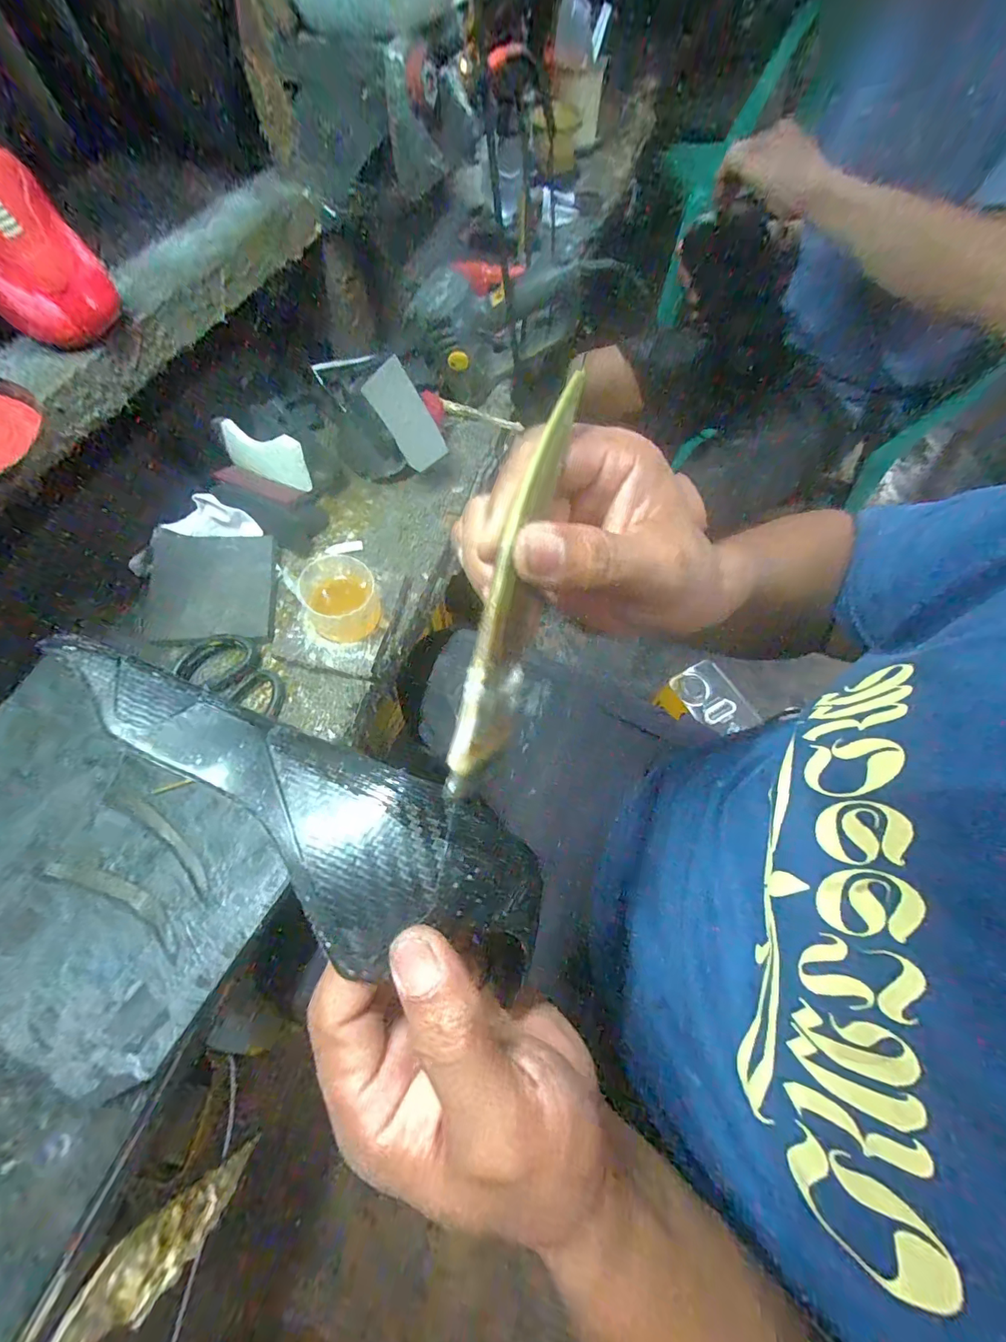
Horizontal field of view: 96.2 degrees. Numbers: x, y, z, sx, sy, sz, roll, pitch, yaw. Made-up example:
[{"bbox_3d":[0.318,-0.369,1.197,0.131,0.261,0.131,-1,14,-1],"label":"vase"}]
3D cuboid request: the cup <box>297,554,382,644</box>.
[{"bbox_3d":[-0.159,-0.070,0.442,0.068,0.046,0.083,-26,68,-14],"label":"cup"}]

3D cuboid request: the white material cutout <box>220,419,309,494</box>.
[{"bbox_3d":[-0.258,-0.236,0.492,0.107,0.051,0.015,20,40,13],"label":"white material cutout"}]

